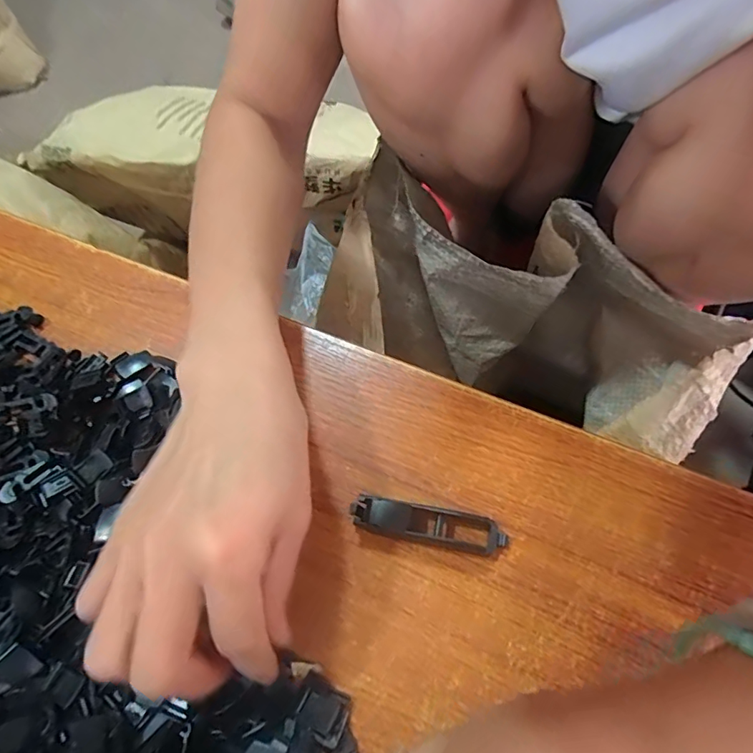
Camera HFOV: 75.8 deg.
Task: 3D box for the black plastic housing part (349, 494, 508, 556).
[{"bbox_3d":[0.025,0.074,0.243,0.077,0.008,0.018,10,68,7],"label":"black plastic housing part"}]

